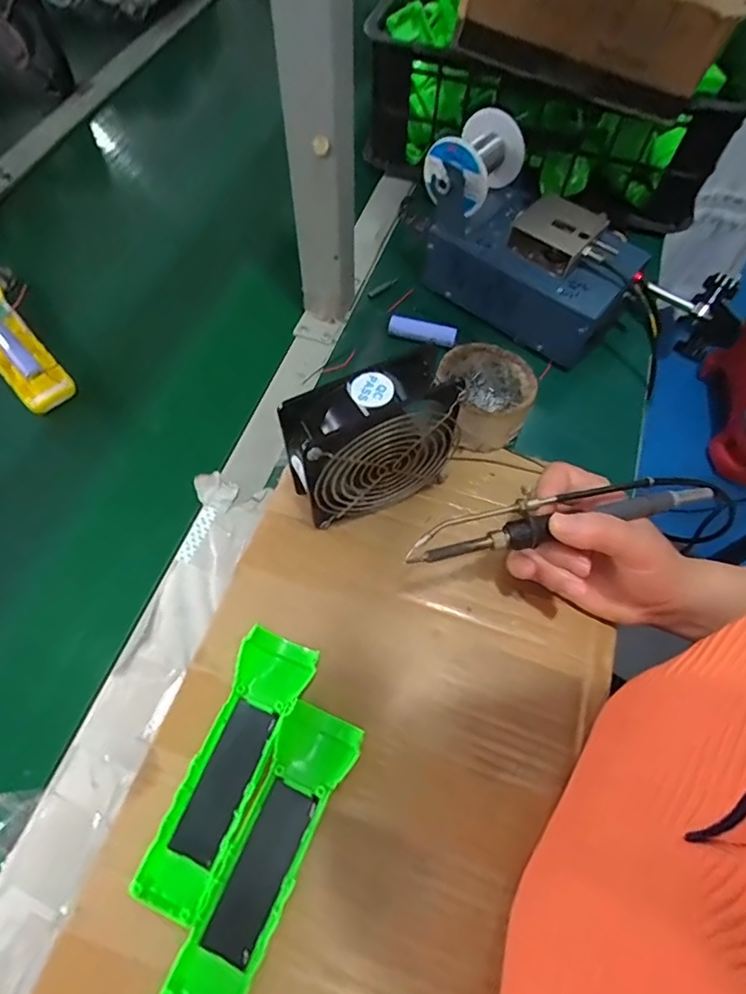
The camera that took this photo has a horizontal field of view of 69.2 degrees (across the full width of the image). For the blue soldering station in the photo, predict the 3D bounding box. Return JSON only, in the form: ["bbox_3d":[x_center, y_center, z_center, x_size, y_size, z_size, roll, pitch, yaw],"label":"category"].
[{"bbox_3d":[0.159,-0.223,0.532,0.190,0.095,0.114,41,67,18],"label":"blue soldering station"}]

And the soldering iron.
[{"bbox_3d":[0.126,0.011,0.353,0.209,0.019,0.024,-11,62,-7],"label":"soldering iron"}]

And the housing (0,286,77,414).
[{"bbox_3d":[-0.341,-0.144,0.508,0.048,0.024,0.154,-39,69,-21],"label":"housing"}]

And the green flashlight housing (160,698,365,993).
[{"bbox_3d":[-0.061,0.210,0.322,0.047,0.025,0.162,22,62,10],"label":"green flashlight housing"}]

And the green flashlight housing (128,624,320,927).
[{"bbox_3d":[-0.087,0.167,0.341,0.048,0.029,0.161,19,62,8],"label":"green flashlight housing"}]

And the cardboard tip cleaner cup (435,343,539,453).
[{"bbox_3d":[0.096,-0.088,0.468,0.077,0.045,0.088,-15,63,-10],"label":"cardboard tip cleaner cup"}]

